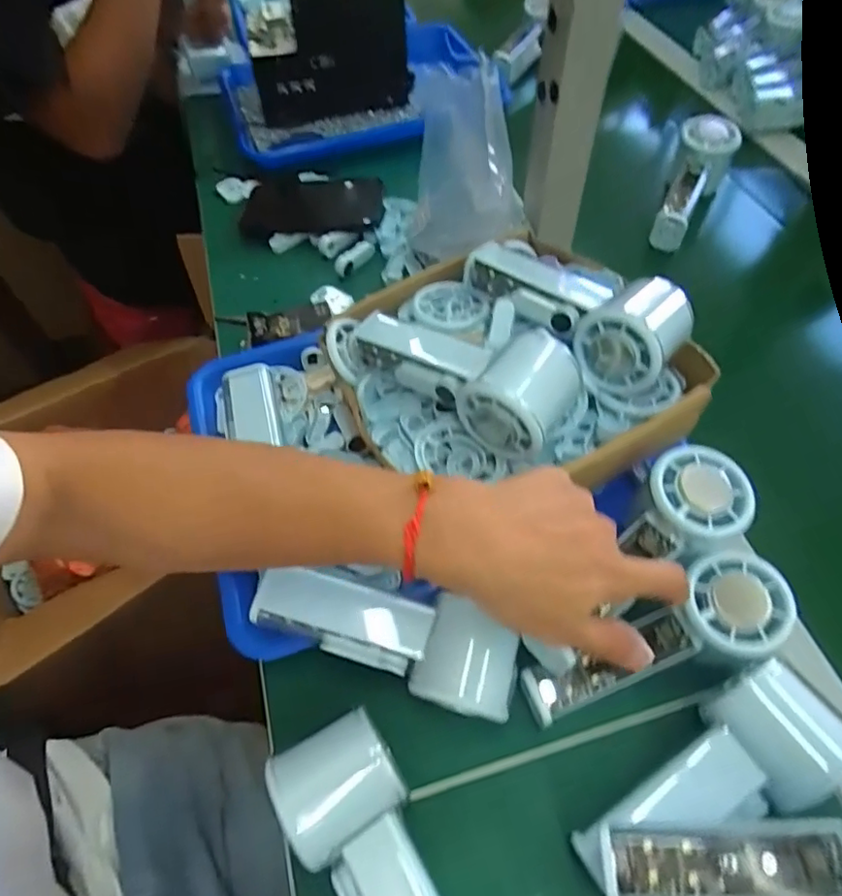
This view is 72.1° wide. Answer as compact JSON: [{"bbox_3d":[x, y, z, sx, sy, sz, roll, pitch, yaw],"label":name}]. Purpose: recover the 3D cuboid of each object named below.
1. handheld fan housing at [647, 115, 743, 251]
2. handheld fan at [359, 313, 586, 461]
[{"bbox_3d":[0.266,-0.256,0.576,0.054,0.063,0.142,25,73,18],"label":"handheld fan housing"},{"bbox_3d":[0.023,-0.052,0.366,0.146,0.057,0.063,25,61,18],"label":"handheld fan"}]

